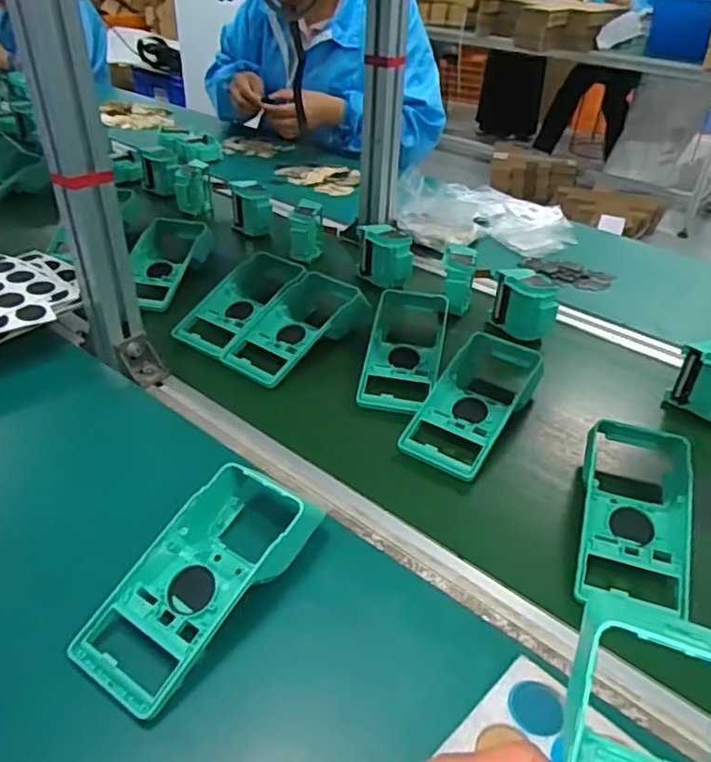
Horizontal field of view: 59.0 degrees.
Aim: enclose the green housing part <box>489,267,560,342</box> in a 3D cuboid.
[{"bbox_3d":[0.208,-0.093,0.776,0.045,0.080,0.079,-19,45,-26],"label":"green housing part"}]

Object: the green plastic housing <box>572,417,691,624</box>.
[{"bbox_3d":[0.229,0.111,0.520,0.088,0.060,0.176,14,41,11],"label":"green plastic housing"}]

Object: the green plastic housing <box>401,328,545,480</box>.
[{"bbox_3d":[0.126,0.020,0.638,0.091,0.055,0.201,24,44,22],"label":"green plastic housing"}]

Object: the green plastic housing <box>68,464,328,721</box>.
[{"bbox_3d":[-0.108,0.138,0.452,0.082,0.061,0.183,26,44,24],"label":"green plastic housing"}]

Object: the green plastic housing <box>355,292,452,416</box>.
[{"bbox_3d":[0.056,-0.045,0.711,0.092,0.044,0.191,10,40,6],"label":"green plastic housing"}]

